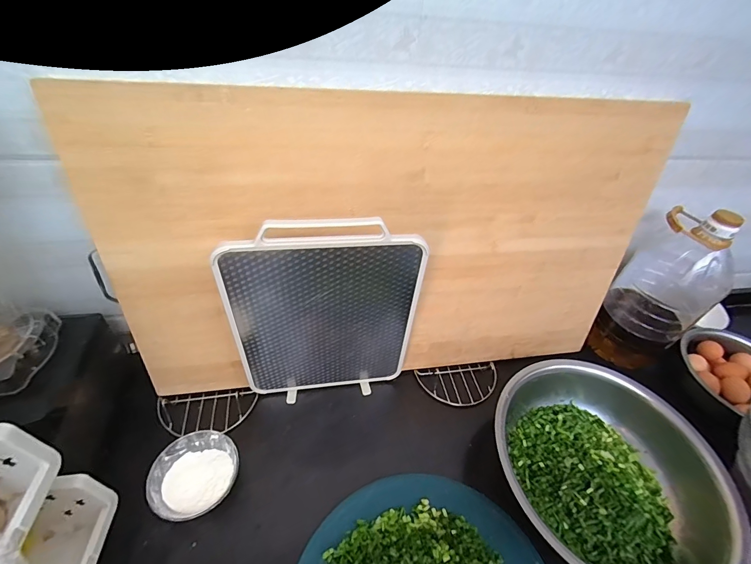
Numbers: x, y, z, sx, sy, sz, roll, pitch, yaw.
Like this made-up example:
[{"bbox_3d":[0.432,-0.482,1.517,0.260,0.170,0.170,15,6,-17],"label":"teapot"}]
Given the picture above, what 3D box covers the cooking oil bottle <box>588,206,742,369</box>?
[{"bbox_3d":[0.587,0.018,0.715,0.128,0.339,0.157,-30,54,-33],"label":"cooking oil bottle"}]

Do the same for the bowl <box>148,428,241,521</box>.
[{"bbox_3d":[-0.274,0.299,0.540,0.121,0.051,0.113,3,43,-3],"label":"bowl"}]

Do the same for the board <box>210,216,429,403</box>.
[{"bbox_3d":[-0.077,0.065,0.564,0.286,0.379,0.020,-5,44,-12],"label":"board"}]

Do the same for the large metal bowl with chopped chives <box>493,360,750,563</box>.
[{"bbox_3d":[0.358,0.303,0.567,0.331,0.097,0.335,3,43,-3],"label":"large metal bowl with chopped chives"}]

